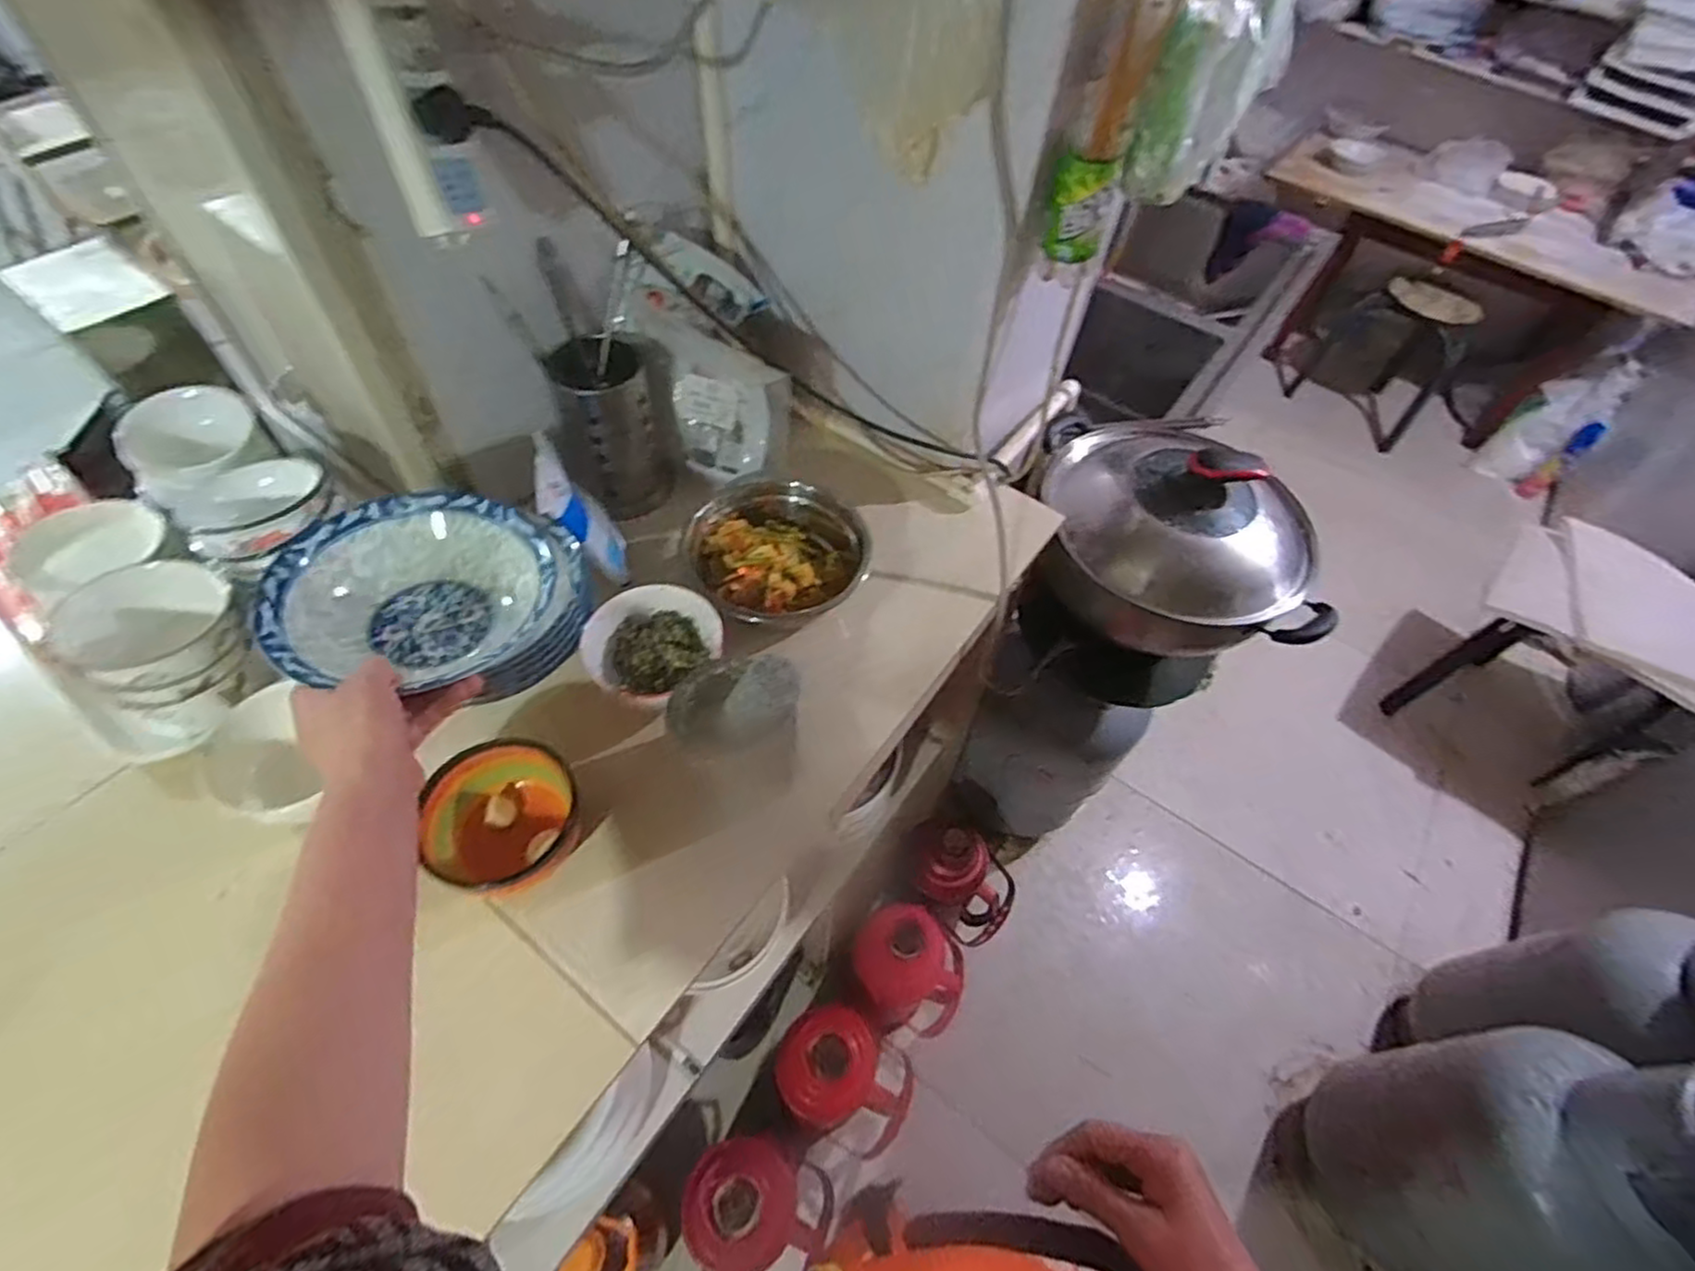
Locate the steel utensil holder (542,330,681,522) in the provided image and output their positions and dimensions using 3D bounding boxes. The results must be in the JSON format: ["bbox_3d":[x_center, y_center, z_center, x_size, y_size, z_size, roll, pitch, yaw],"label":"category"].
[{"bbox_3d":[-0.262,-0.232,0.815,0.106,0.176,0.112,-16,57,-16],"label":"steel utensil holder"}]

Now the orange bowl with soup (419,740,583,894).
[{"bbox_3d":[-0.292,0.150,0.611,0.117,0.052,0.122,2,54,-3],"label":"orange bowl with soup"}]

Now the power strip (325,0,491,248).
[{"bbox_3d":[-0.303,-0.375,0.500,0.058,0.181,0.042,-18,31,-17],"label":"power strip"}]

